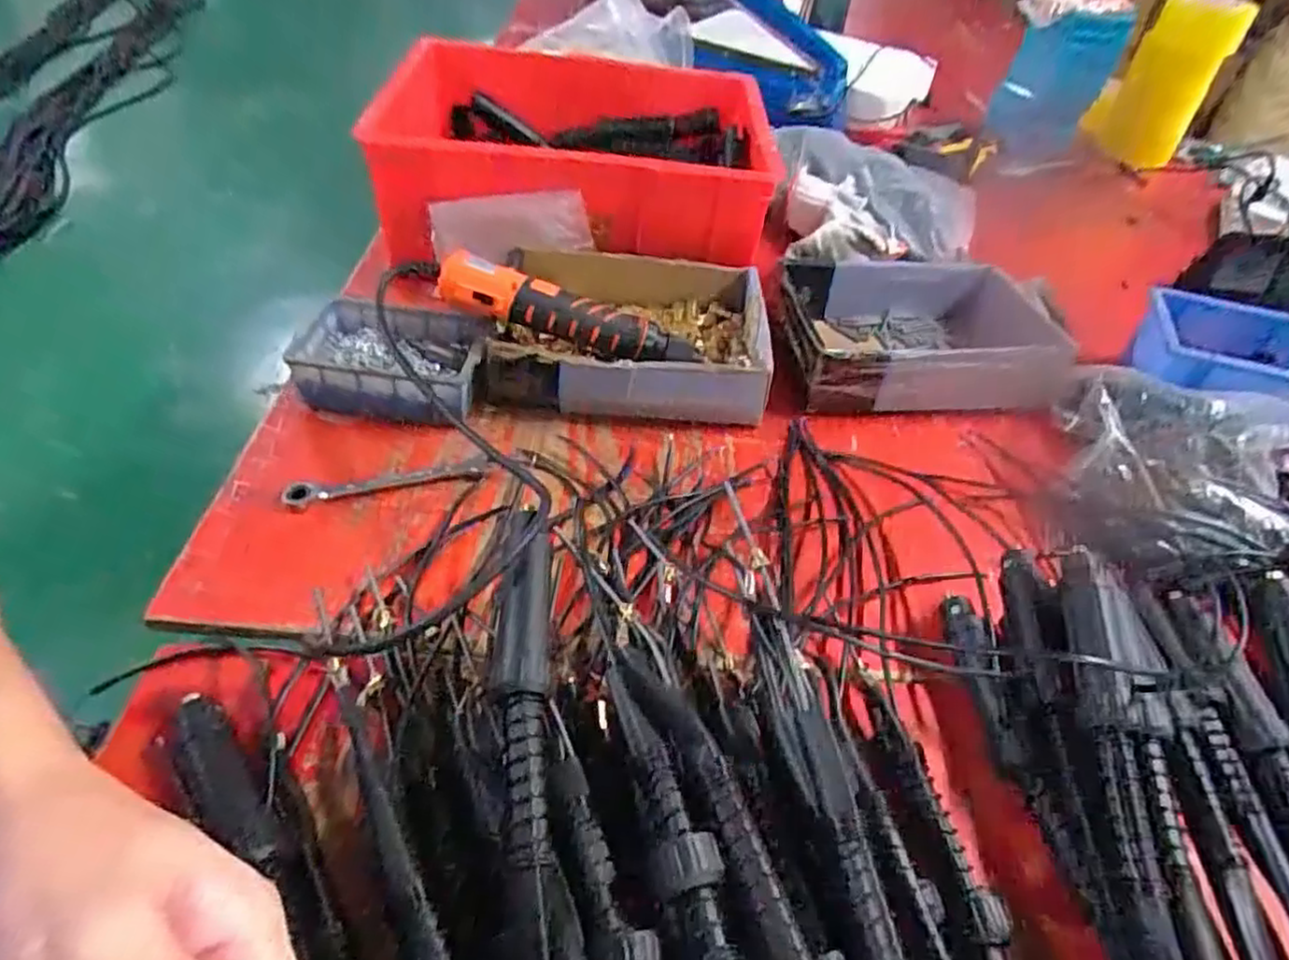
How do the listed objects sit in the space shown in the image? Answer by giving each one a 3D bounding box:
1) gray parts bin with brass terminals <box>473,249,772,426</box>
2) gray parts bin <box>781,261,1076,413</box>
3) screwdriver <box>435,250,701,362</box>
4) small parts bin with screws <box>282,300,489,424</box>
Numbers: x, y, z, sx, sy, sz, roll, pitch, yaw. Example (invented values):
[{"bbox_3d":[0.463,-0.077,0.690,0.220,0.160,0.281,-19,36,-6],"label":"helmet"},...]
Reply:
[{"bbox_3d":[-0.011,-0.132,0.668,0.245,0.063,0.190,11,44,3],"label":"gray parts bin with brass terminals"},{"bbox_3d":[0.253,-0.142,0.711,0.253,0.063,0.180,1,44,-7],"label":"gray parts bin"},{"bbox_3d":[-0.063,-0.140,0.624,0.228,0.047,0.036,17,43,-8],"label":"screwdriver"},{"bbox_3d":[-0.211,-0.098,0.616,0.153,0.056,0.105,12,44,5],"label":"small parts bin with screws"}]

